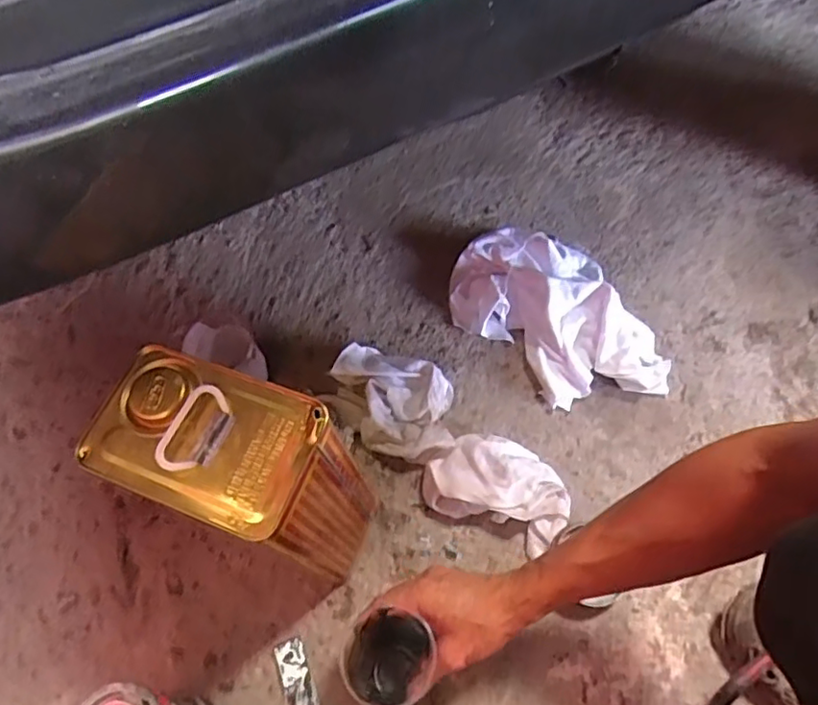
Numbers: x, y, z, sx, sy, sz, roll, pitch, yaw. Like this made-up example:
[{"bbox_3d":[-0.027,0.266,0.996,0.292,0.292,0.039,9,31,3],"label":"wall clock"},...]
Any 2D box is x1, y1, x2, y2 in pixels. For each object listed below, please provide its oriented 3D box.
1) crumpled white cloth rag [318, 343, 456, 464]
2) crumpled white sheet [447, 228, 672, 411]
[{"bbox_3d":[-0.020,0.055,0.687,0.148,0.036,0.112,13,60,12],"label":"crumpled white cloth rag"},{"bbox_3d":[0.172,-0.045,0.722,0.195,0.055,0.257,-23,60,-10],"label":"crumpled white sheet"}]

